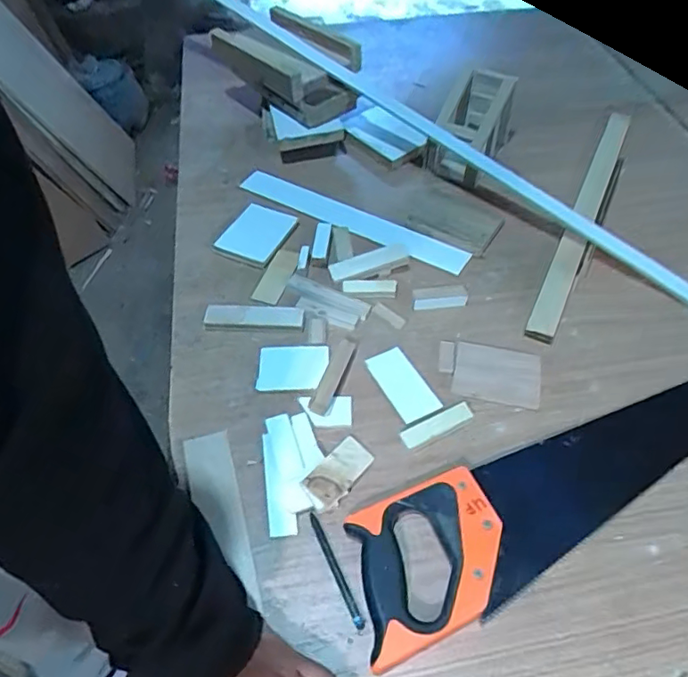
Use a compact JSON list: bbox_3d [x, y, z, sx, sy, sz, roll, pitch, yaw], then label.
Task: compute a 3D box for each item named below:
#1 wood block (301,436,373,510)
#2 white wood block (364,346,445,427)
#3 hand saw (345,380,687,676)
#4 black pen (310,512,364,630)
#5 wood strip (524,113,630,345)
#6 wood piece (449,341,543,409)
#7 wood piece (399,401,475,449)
[{"bbox_3d":[-0.006,0.123,0.510,0.036,0.009,0.073,30,58,22],"label":"wood block"},{"bbox_3d":[0.061,0.046,0.576,0.042,0.005,0.087,-22,55,-15],"label":"white wood block"},{"bbox_3d":[0.238,0.122,0.511,0.502,0.020,0.114,-21,54,-15],"label":"hand saw"},{"bbox_3d":[-0.006,0.194,0.466,0.009,0.006,0.099,-20,54,-14],"label":"black pen"},{"bbox_3d":[0.313,-0.168,0.721,0.031,0.015,0.449,15,57,26],"label":"wood strip"},{"bbox_3d":[0.160,0.037,0.577,0.087,0.007,0.067,12,53,10],"label":"wood piece"},{"bbox_3d":[0.091,0.084,0.540,0.074,0.007,0.020,-24,55,-17],"label":"wood piece"}]

